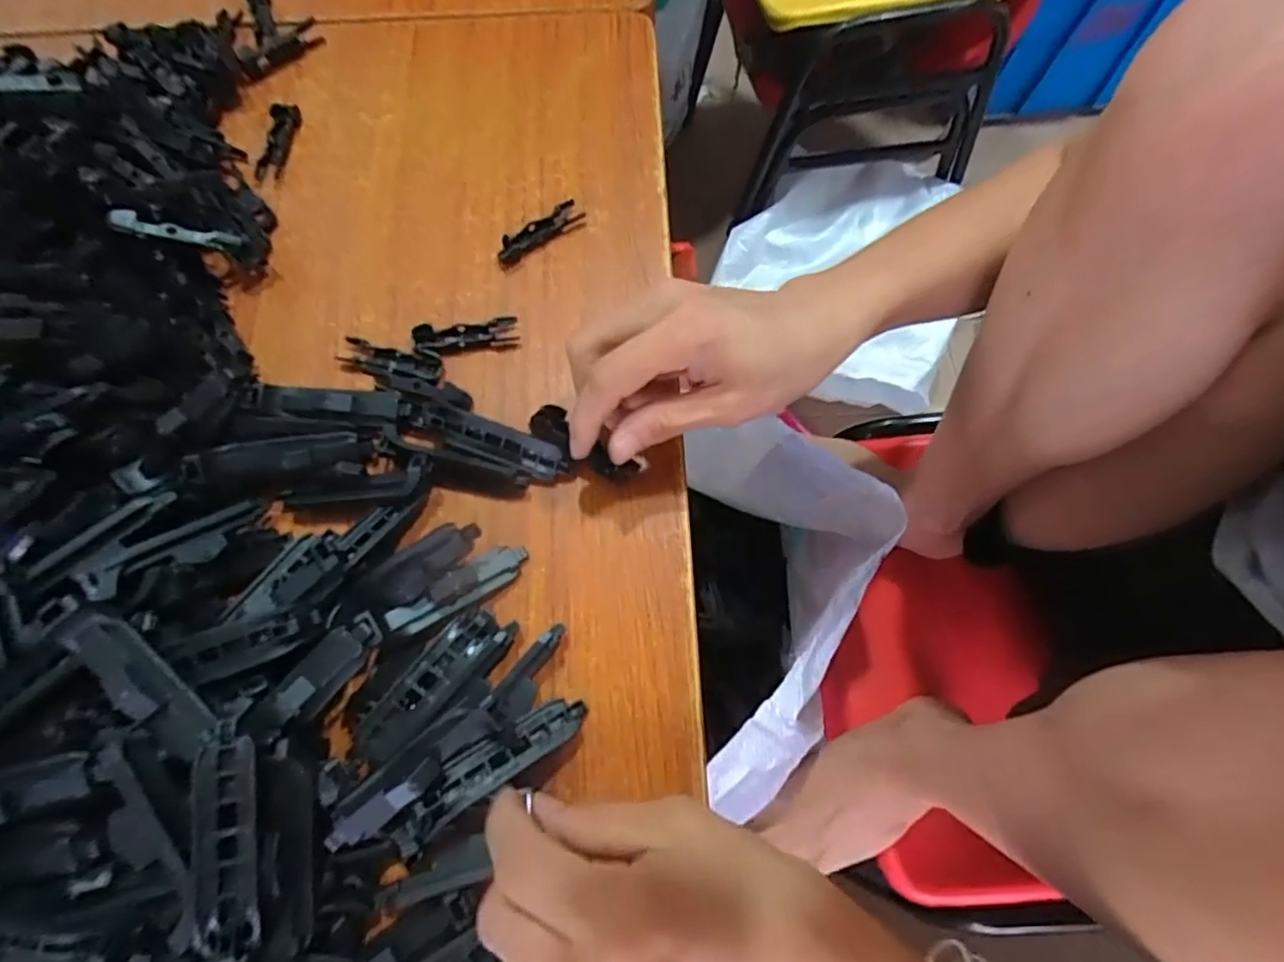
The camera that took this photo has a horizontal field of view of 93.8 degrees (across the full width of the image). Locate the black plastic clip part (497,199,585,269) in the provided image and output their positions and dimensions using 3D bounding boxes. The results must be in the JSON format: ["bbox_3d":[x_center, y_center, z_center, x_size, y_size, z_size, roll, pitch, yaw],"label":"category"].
[{"bbox_3d":[-0.059,-0.140,0.339,0.055,0.007,0.015,-38,75,-11],"label":"black plastic clip part"}]

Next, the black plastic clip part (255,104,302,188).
[{"bbox_3d":[-0.220,-0.204,0.363,0.016,0.007,0.056,5,72,2],"label":"black plastic clip part"}]

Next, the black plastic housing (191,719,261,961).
[{"bbox_3d":[-0.142,0.123,0.207,0.019,0.012,0.073,-8,70,-2],"label":"black plastic housing"}]

